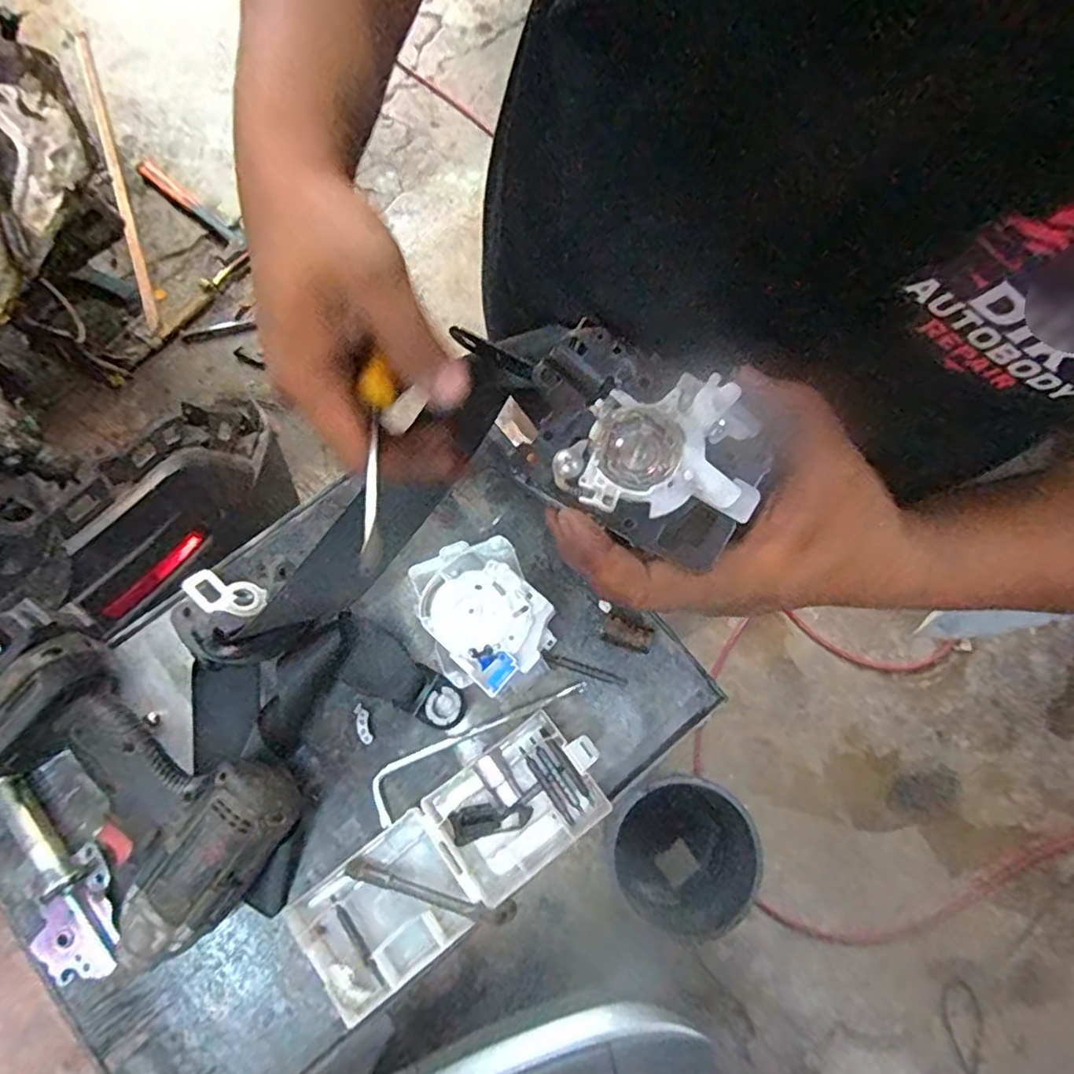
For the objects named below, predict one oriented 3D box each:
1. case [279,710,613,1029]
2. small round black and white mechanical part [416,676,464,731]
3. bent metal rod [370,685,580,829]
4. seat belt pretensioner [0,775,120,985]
[{"bbox_3d":[-0.058,0.226,0.442,0.232,0.028,0.088,-37,82,-10],"label":"case"},{"bbox_3d":[-0.071,0.126,0.469,0.033,0.008,0.035,1,78,-3],"label":"small round black and white mechanical part"},{"bbox_3d":[-0.046,0.149,0.469,0.176,0.012,0.034,-33,81,-7],"label":"bent metal rod"},{"bbox_3d":[-0.329,0.229,0.425,0.050,0.022,0.142,-26,80,-8],"label":"seat belt pretensioner"}]

